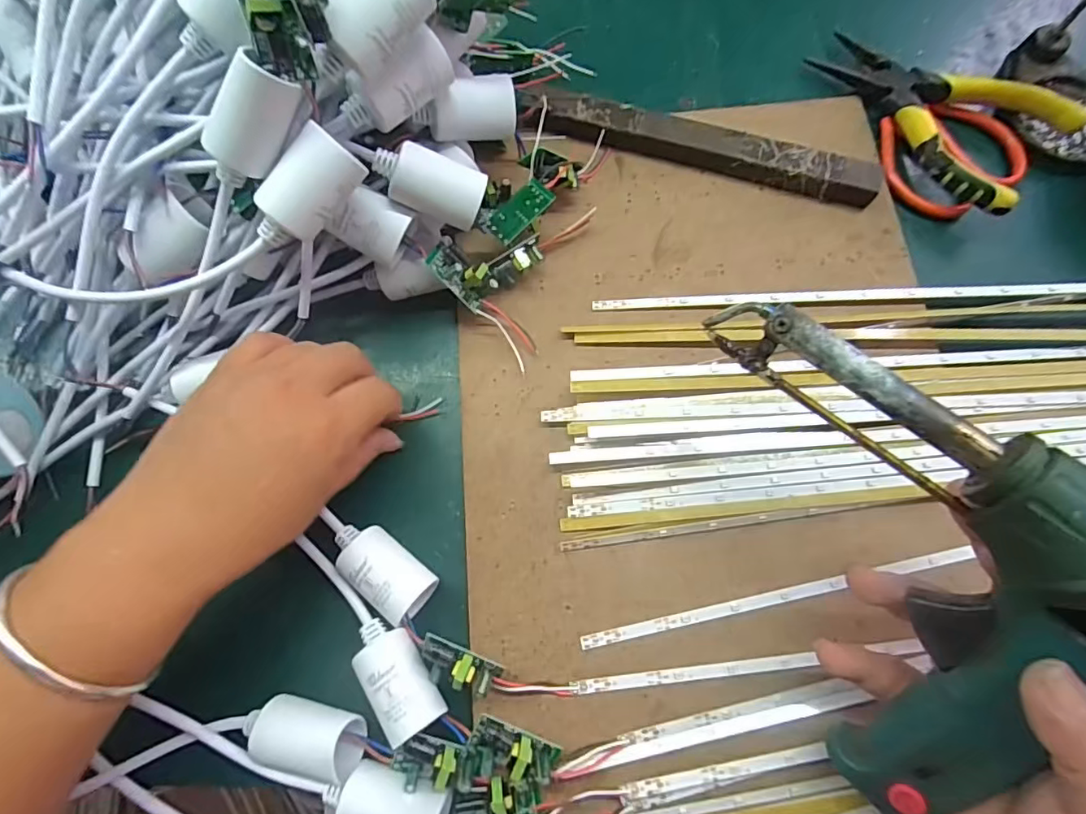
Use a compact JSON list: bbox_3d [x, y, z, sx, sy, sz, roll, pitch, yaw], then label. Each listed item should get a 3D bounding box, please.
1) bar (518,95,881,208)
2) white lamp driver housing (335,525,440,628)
[{"bbox_3d":[0.090,-0.156,0.320,0.211,0.020,0.025,17,76,7],"label":"bar"},{"bbox_3d":[-0.079,0.079,0.259,0.053,0.024,0.028,37,79,11],"label":"white lamp driver housing"}]

